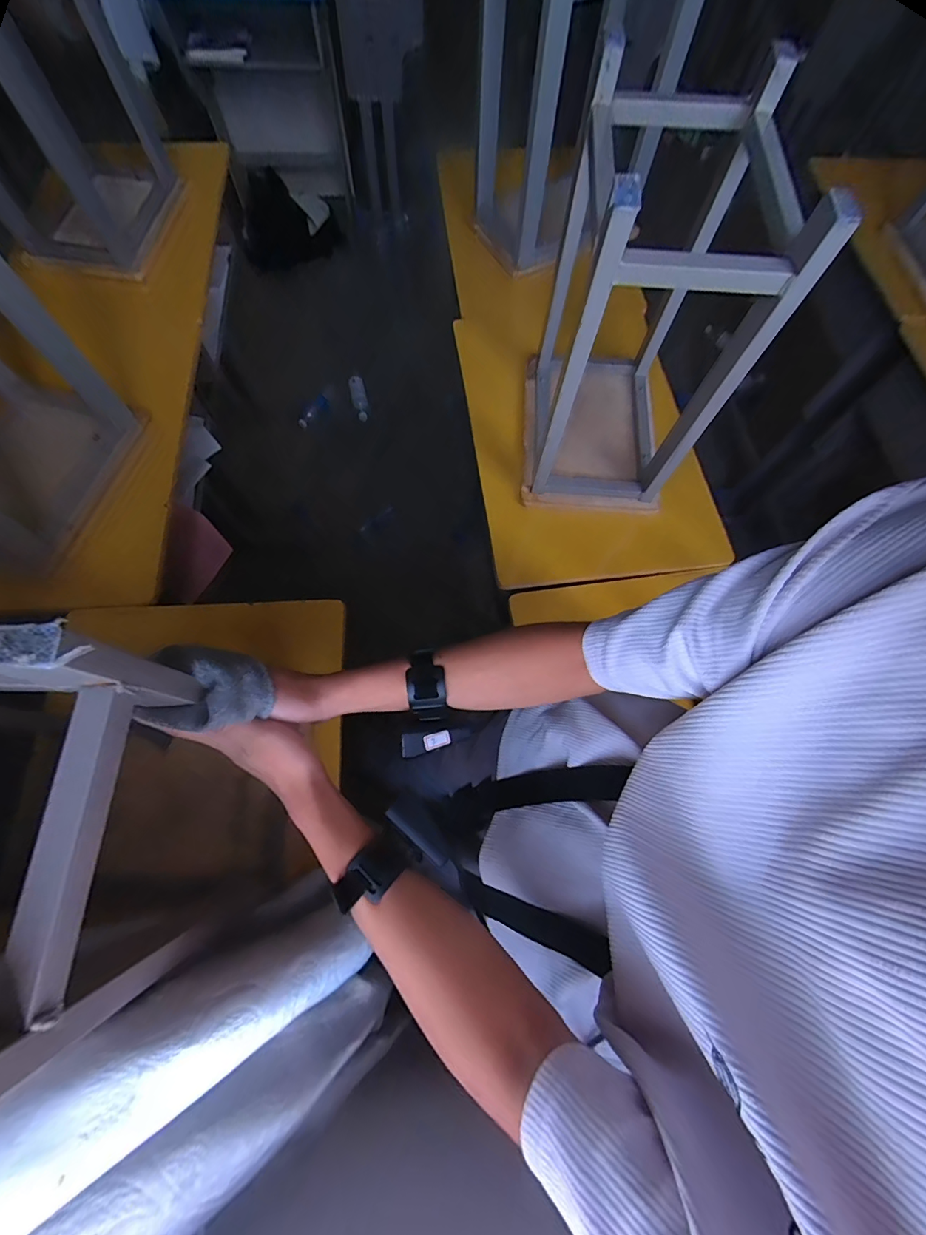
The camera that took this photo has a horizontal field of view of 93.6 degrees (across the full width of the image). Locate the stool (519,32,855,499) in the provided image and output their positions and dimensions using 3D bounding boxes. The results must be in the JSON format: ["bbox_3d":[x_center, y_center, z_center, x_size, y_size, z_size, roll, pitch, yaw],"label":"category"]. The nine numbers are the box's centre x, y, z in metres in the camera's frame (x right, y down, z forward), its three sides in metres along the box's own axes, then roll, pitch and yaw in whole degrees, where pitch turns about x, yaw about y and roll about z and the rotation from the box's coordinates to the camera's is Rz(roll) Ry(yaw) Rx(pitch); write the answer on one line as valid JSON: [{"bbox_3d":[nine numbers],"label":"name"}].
[{"bbox_3d":[0.241,-0.400,0.604,0.245,0.409,0.328,6,70,0],"label":"stool"}]

